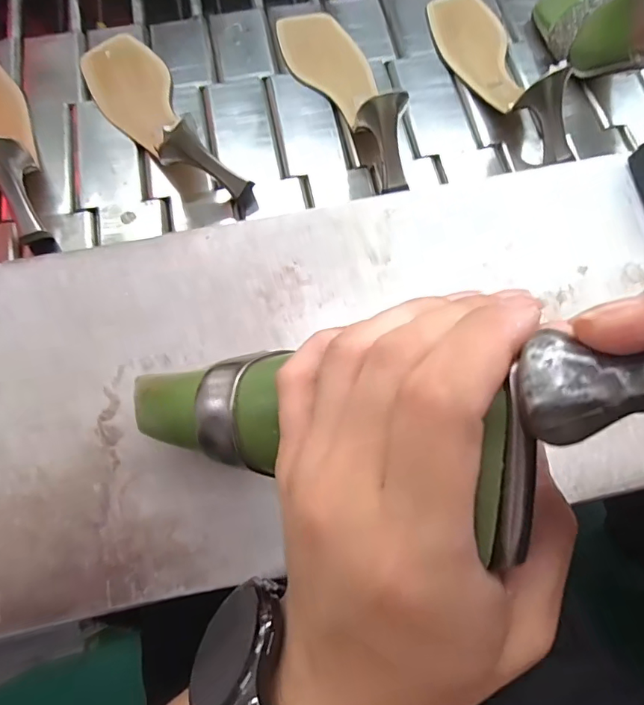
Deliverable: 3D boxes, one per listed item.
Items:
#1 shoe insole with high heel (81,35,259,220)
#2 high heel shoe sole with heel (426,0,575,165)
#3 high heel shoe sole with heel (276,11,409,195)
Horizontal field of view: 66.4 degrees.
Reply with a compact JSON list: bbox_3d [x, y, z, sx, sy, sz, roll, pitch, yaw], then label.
[{"bbox_3d":[-0.151,-0.224,0.439,0.073,0.068,0.243,-31,74,-13],"label":"shoe insole with high heel"},{"bbox_3d":[0.172,-0.288,0.476,0.087,0.064,0.246,-13,71,-7],"label":"high heel shoe sole with heel"},{"bbox_3d":[0.029,-0.260,0.459,0.073,0.066,0.248,-21,73,-10],"label":"high heel shoe sole with heel"}]

